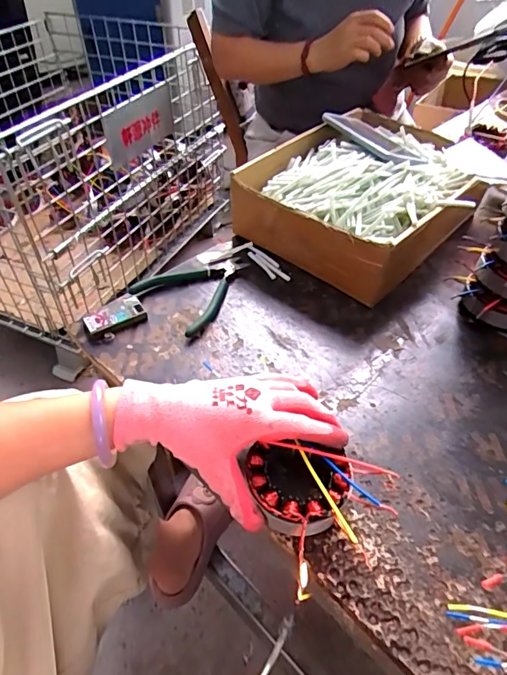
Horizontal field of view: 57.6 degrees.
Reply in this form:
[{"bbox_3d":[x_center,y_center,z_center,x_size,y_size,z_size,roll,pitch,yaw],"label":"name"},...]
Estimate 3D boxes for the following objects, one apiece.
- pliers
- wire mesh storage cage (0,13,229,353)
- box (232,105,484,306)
[{"bbox_3d":[-0.066,-0.066,0.575,0.111,0.017,0.134,33,54,29],"label":"pliers"},{"bbox_3d":[-0.614,-0.549,1.370,0.835,0.512,0.880,19,49,18],"label":"wire mesh storage cage"},{"bbox_3d":[0.160,-0.204,0.655,0.248,0.107,0.321,33,54,28],"label":"box"}]

